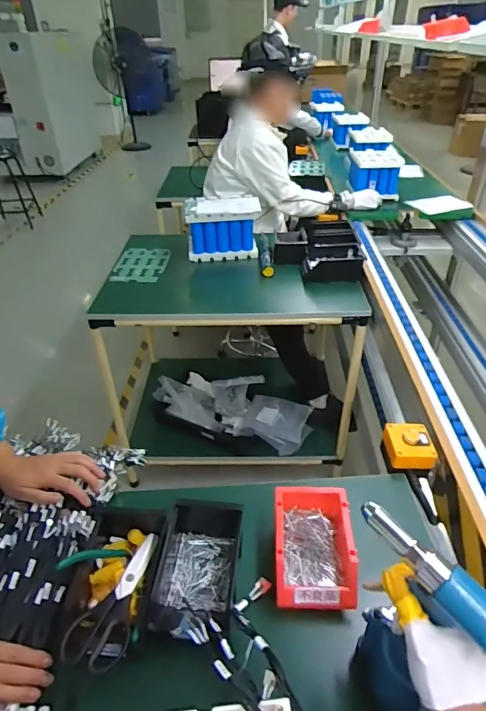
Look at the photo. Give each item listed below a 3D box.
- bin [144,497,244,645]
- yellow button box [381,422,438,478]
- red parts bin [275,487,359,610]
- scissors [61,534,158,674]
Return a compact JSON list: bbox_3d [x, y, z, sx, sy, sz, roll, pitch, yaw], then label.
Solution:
[{"bbox_3d":[-0.063,0.301,0.643,0.111,0.077,0.195,2,37,5],"label":"bin"},{"bbox_3d":[0.307,0.166,0.820,0.084,0.054,0.083,-1,36,1],"label":"yellow button box"},{"bbox_3d":[0.102,0.279,0.659,0.113,0.075,0.169,1,36,3],"label":"red parts bin"},{"bbox_3d":[-0.177,0.328,0.606,0.081,0.018,0.188,0,29,4],"label":"scissors"}]

